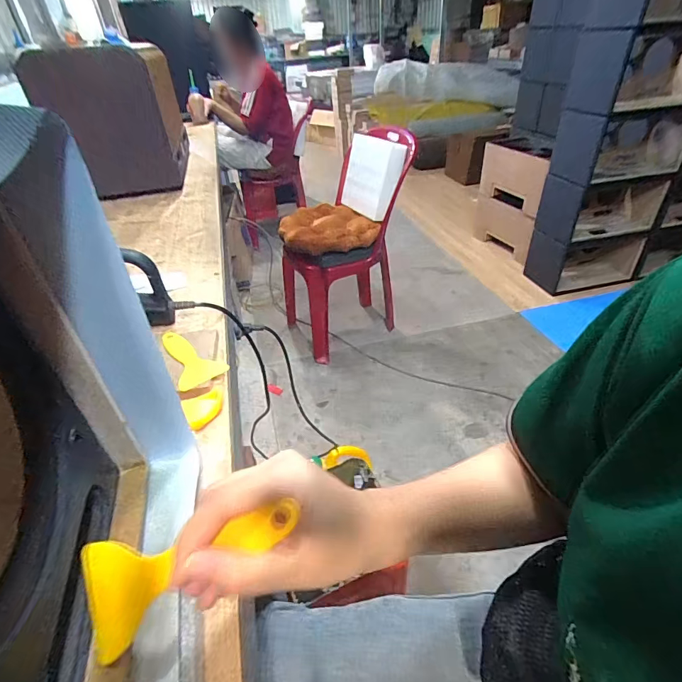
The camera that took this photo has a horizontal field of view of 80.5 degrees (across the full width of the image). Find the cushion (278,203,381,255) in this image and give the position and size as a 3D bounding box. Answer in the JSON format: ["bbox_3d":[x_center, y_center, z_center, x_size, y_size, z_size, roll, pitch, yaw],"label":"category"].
[{"bbox_3d":[-0.054,-0.434,1.527,0.347,0.083,0.319,-1,36,1],"label":"cushion"}]

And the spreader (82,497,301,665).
[{"bbox_3d":[-0.075,0.115,0.209,0.114,0.015,0.052,-22,68,3],"label":"spreader"}]

